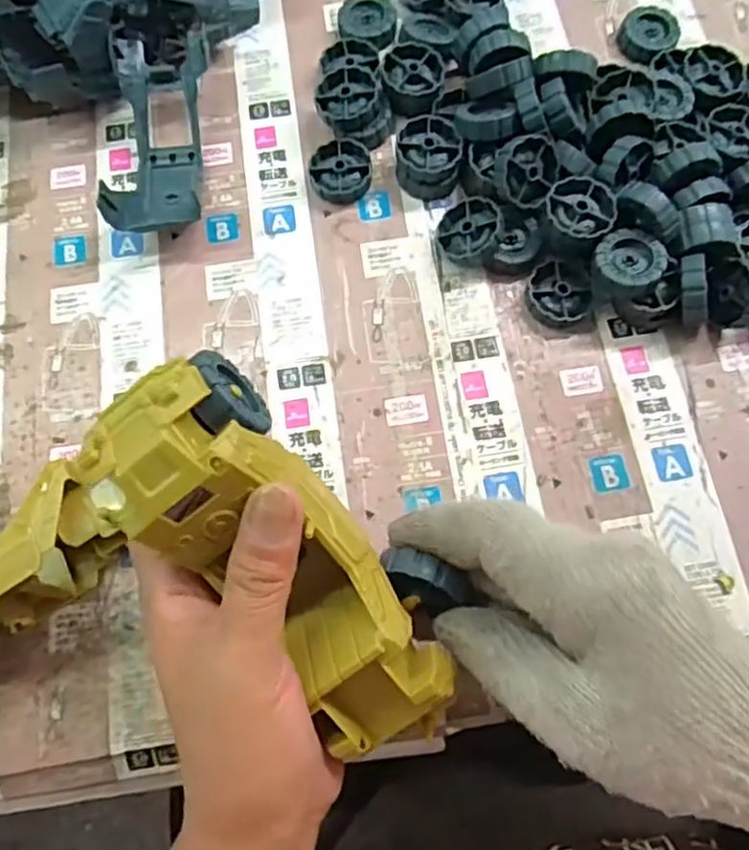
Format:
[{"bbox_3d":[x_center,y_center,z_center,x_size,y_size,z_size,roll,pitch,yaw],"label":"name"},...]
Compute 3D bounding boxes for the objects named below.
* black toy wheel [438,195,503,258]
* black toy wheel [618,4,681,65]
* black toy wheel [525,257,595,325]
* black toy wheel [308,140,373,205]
[{"bbox_3d":[0.057,-0.115,0.400,0.038,0.013,0.038,-10,69,28],"label":"black toy wheel"},{"bbox_3d":[0.184,-0.261,0.456,0.038,0.015,0.043,21,75,8],"label":"black toy wheel"},{"bbox_3d":[0.108,-0.079,0.397,0.038,0.012,0.039,-1,73,2],"label":"black toy wheel"},{"bbox_3d":[-0.021,-0.157,0.421,0.037,0.013,0.037,-1,73,2],"label":"black toy wheel"}]

